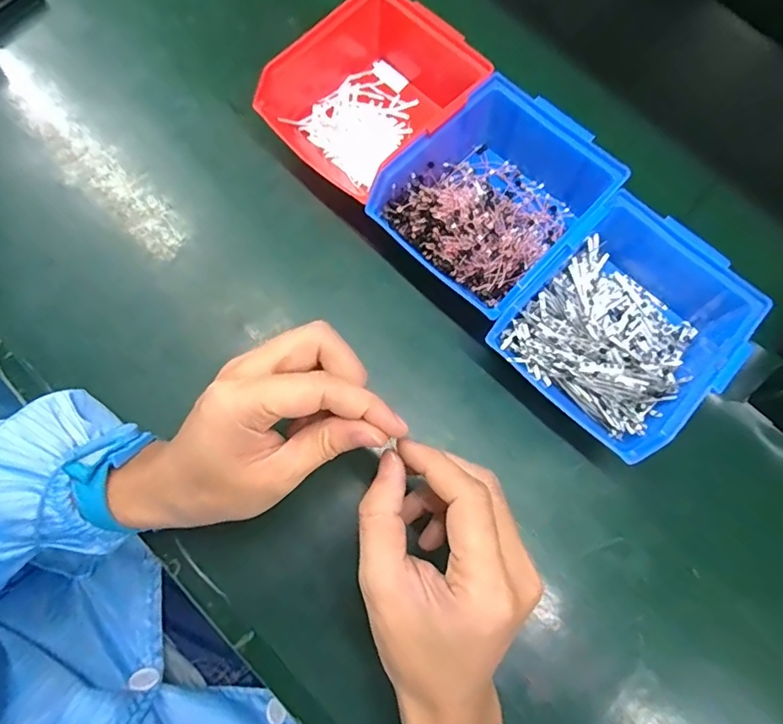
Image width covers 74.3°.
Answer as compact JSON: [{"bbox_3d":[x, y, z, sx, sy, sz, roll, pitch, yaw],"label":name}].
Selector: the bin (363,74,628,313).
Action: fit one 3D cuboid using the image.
[{"bbox_3d":[0.078,-0.119,0.372,0.122,0.067,0.160,43,75,9],"label":"bin"}]

